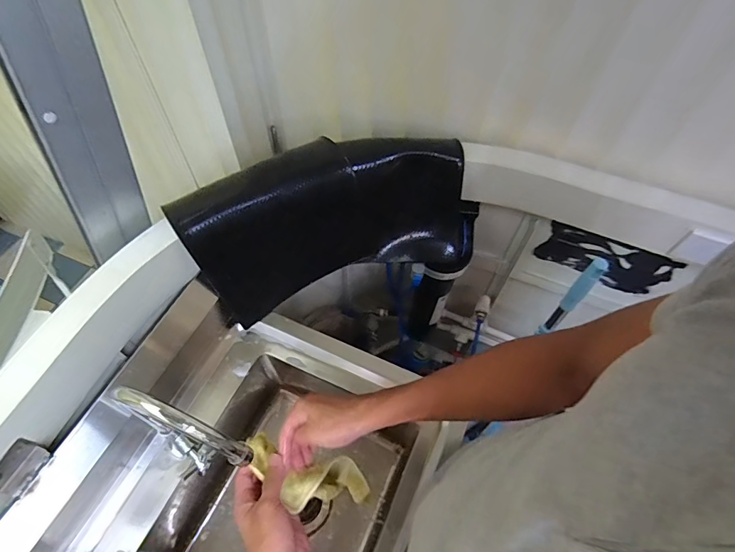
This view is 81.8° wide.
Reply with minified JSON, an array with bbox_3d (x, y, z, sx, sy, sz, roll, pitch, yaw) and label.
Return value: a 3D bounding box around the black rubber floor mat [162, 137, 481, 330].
[{"bbox_3d":[-0.046,-0.097,0.757,0.509,0.200,0.182,-15,59,-11],"label":"black rubber floor mat"}]

